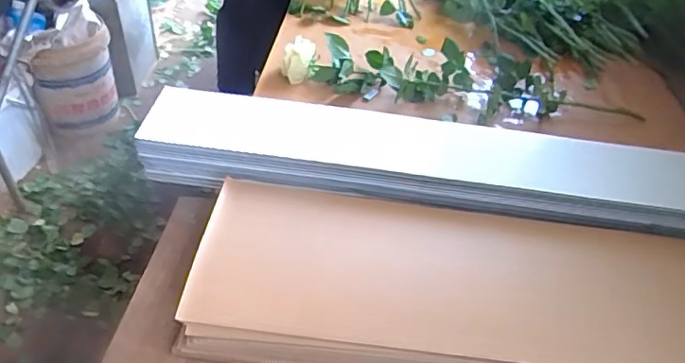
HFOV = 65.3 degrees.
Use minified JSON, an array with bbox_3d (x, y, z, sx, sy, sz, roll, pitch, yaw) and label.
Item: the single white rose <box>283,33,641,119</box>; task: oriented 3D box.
[{"bbox_3d":[0.212,-0.197,0.967,0.632,0.077,0.148,6,42,-1],"label":"single white rose"}]

